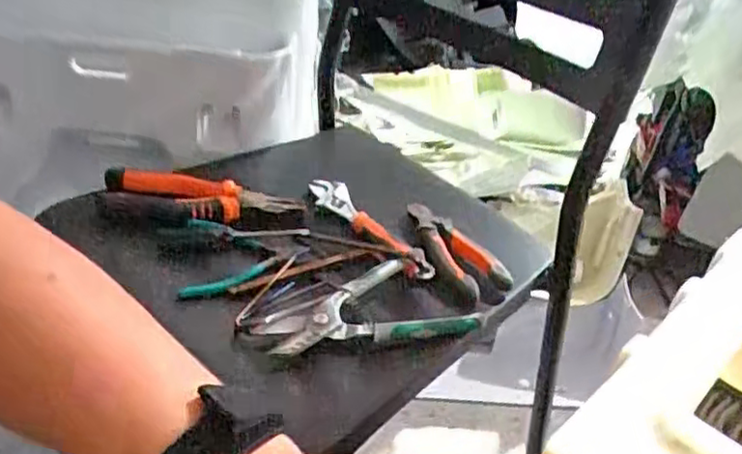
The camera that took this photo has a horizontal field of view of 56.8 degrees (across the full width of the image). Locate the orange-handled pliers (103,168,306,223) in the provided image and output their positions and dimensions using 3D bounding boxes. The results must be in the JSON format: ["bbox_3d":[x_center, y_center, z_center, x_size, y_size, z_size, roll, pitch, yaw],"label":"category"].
[{"bbox_3d":[-0.160,-0.026,0.673,0.187,0.039,0.052,-3,35,-17],"label":"orange-handled pliers"}]

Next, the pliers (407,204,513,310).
[{"bbox_3d":[0.076,0.019,0.679,0.051,0.032,0.145,-11,38,-27],"label":"pliers"}]

